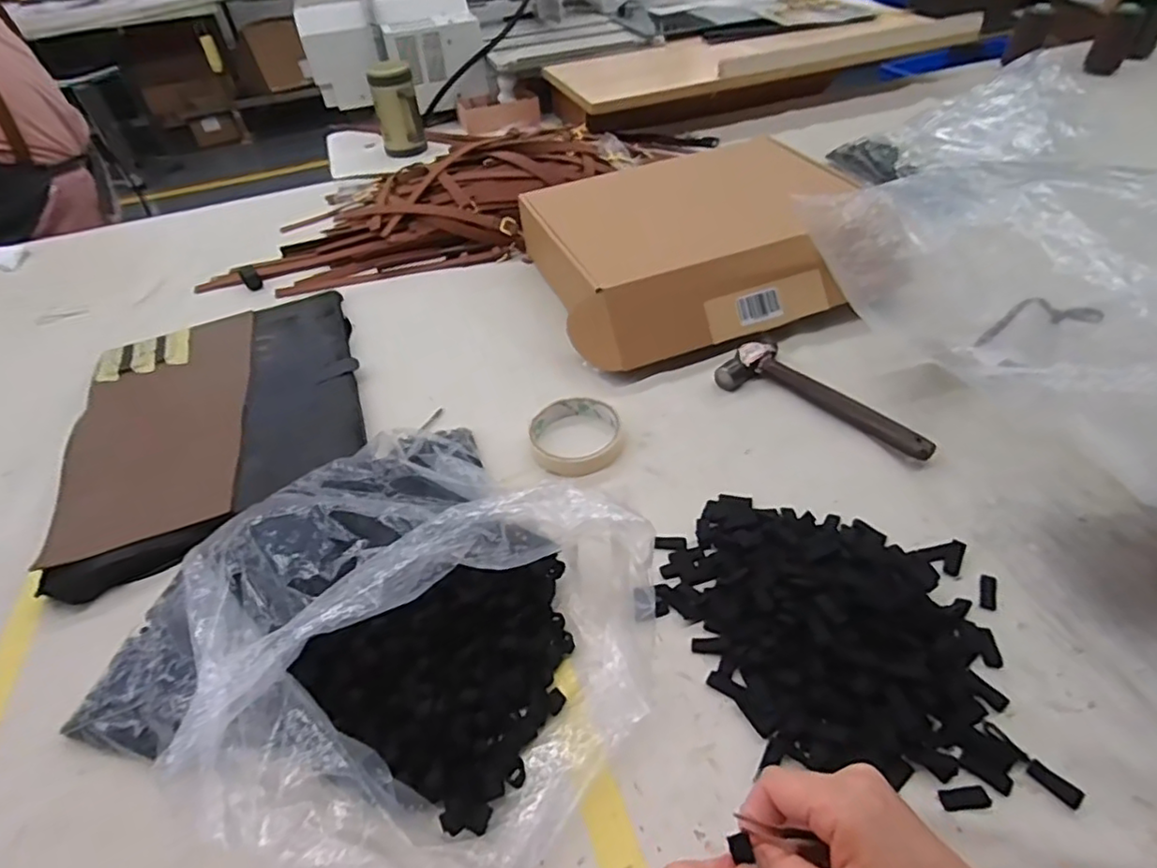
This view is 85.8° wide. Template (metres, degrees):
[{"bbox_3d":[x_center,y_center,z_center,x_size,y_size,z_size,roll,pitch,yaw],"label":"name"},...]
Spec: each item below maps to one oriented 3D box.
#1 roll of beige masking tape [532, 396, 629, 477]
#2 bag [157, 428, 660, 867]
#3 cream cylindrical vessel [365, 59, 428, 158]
[{"bbox_3d":[0.000,0.001,0.560,0.083,0.018,0.087,-3,44,3],"label":"roll of beige masking tape"},{"bbox_3d":[-0.118,0.103,0.406,0.320,0.107,0.288,22,51,27],"label":"bag"},{"bbox_3d":[-0.351,-0.632,1.208,0.084,0.149,0.069,-13,44,-7],"label":"cream cylindrical vessel"}]

